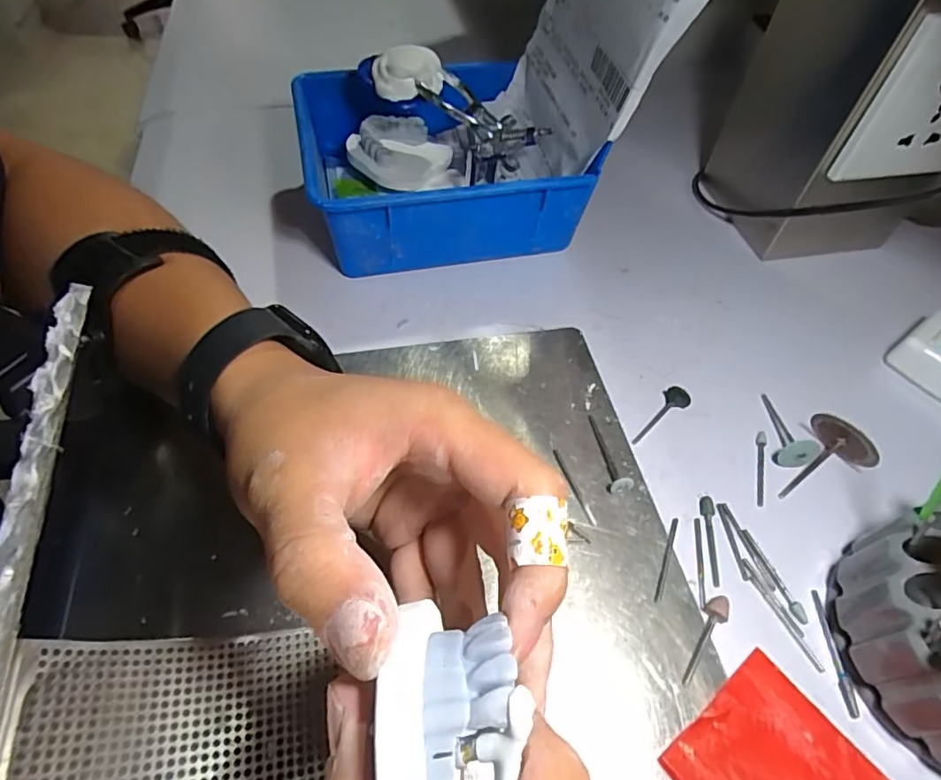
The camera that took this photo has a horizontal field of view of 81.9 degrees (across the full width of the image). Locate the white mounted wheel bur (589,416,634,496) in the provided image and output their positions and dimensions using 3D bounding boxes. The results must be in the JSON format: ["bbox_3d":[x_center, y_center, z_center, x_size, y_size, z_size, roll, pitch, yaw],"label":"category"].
[{"bbox_3d":[0.071,0.031,0.280,0.011,0.010,0.046,-5,55,-7],"label":"white mounted wheel bur"}]

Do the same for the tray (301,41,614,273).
[{"bbox_3d":[-0.023,-0.159,0.363,0.166,0.087,0.152,-10,56,-10],"label":"tray"}]

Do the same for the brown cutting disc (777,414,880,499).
[{"bbox_3d":[0.176,0.036,0.272,0.041,0.029,0.034,-32,62,-23],"label":"brown cutting disc"}]

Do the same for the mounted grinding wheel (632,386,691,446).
[{"bbox_3d":[0.102,0.015,0.297,0.043,0.009,0.014,-43,66,-14],"label":"mounted grinding wheel"}]

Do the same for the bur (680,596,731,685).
[{"bbox_3d":[0.100,0.106,0.230,0.009,0.006,0.040,32,59,18],"label":"bur"}]

